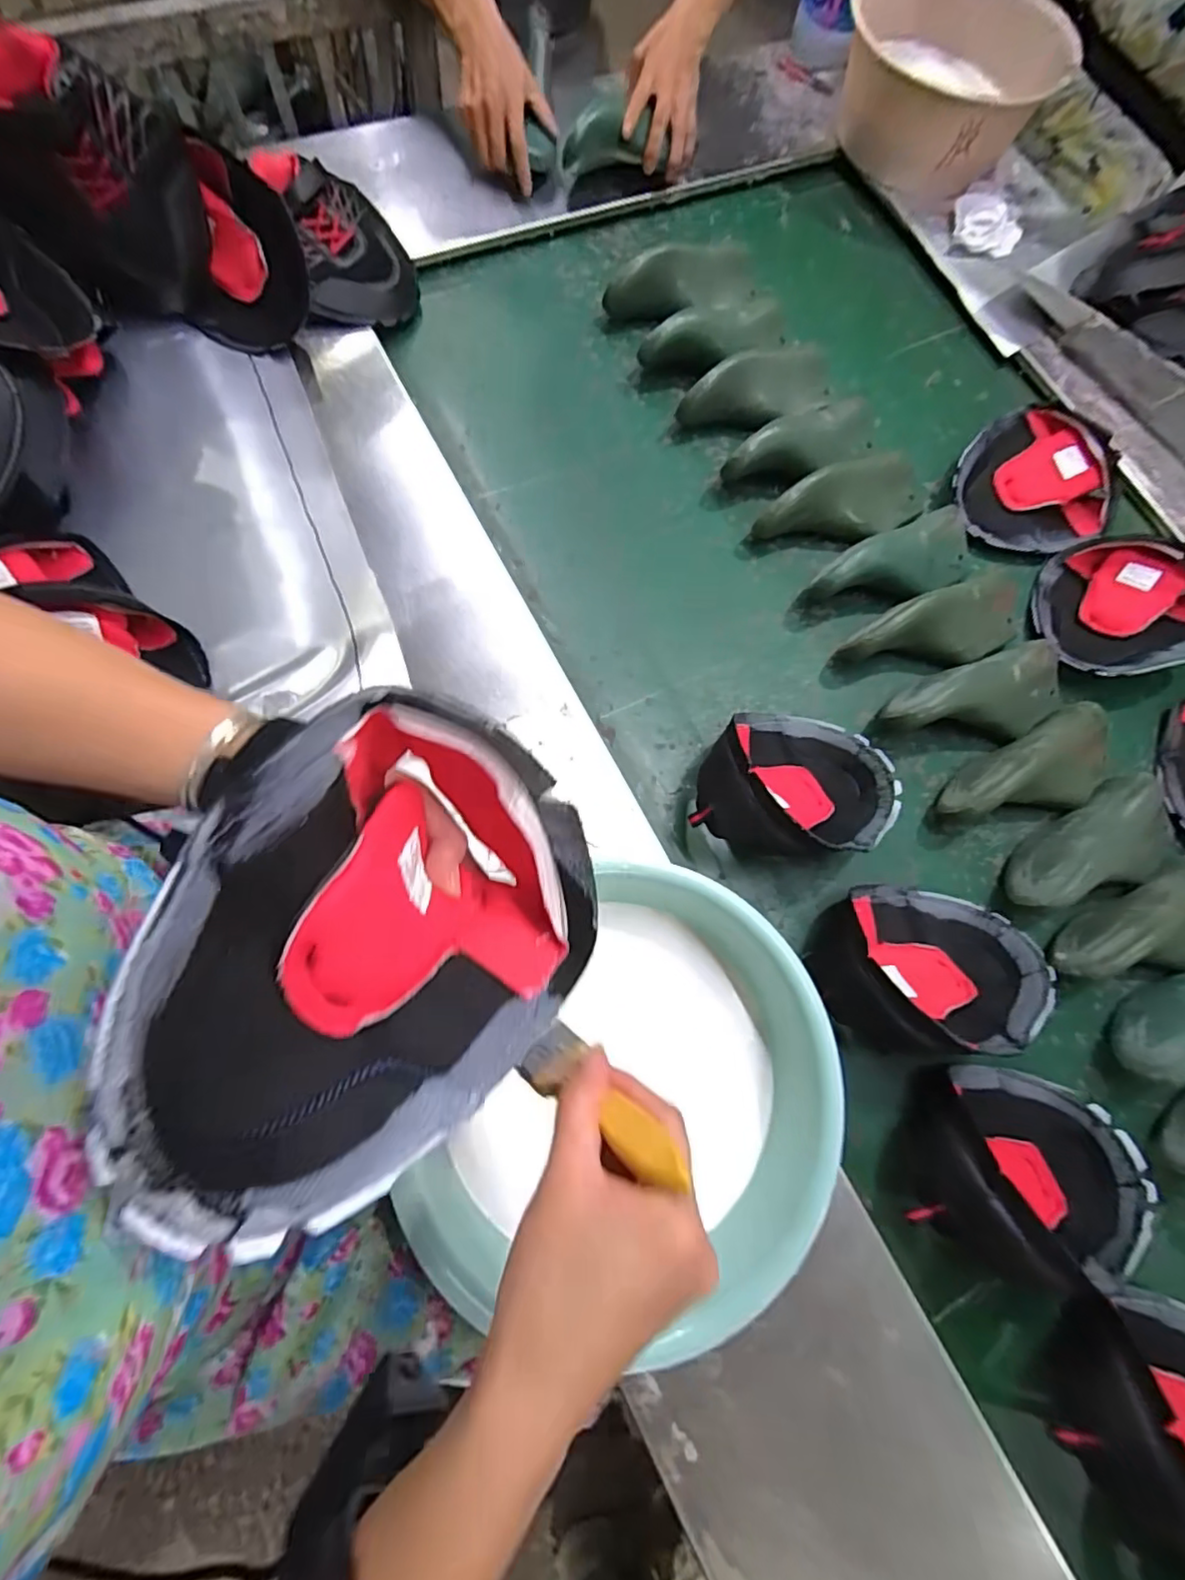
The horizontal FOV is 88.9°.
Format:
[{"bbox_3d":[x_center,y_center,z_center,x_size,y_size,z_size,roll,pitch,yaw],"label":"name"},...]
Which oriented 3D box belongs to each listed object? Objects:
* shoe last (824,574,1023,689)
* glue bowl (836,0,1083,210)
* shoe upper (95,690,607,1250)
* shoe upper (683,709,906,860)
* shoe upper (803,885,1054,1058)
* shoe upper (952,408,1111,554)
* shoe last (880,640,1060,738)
[{"bbox_3d":[0.374,-0.173,0.660,0.222,0.067,0.088,-22,77,-12],"label":"shoe last"},{"bbox_3d":[0.511,-1.029,0.896,0.307,0.160,0.307,23,73,0],"label":"glue bowl"},{"bbox_3d":[-0.092,0.070,0.262,0.180,0.085,0.202,43,61,-35],"label":"shoe upper"},{"bbox_3d":[0.203,-0.012,0.587,0.207,0.096,0.163,15,73,-2],"label":"shoe upper"},{"bbox_3d":[0.315,0.159,0.549,0.219,0.086,0.148,1,74,-6],"label":"shoe upper"},{"bbox_3d":[0.536,-0.370,0.731,0.181,0.047,0.189,31,74,7],"label":"shoe upper"},{"bbox_3d":[0.411,-0.098,0.645,0.212,0.056,0.093,-15,77,-10],"label":"shoe last"}]

